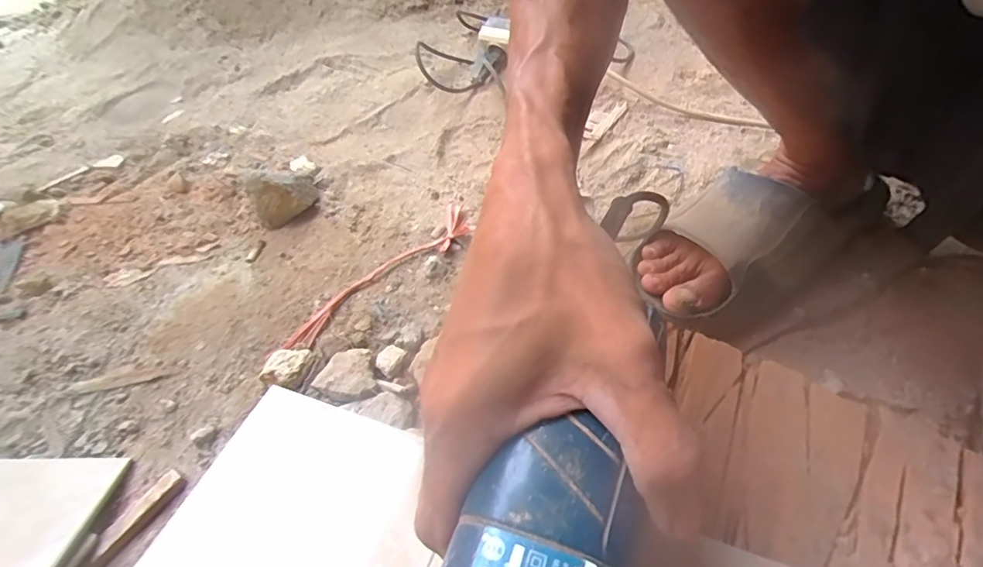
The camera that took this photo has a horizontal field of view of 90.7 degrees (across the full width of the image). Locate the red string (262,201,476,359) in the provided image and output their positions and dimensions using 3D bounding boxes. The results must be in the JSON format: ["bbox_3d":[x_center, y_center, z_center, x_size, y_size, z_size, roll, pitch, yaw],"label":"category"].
[{"bbox_3d":[-0.110,-0.012,0.498,0.047,0.010,0.253,31,54,28],"label":"red string"}]

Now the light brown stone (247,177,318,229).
[{"bbox_3d":[-0.241,-0.104,0.568,0.070,0.054,0.039,-23,49,-19],"label":"light brown stone"}]

